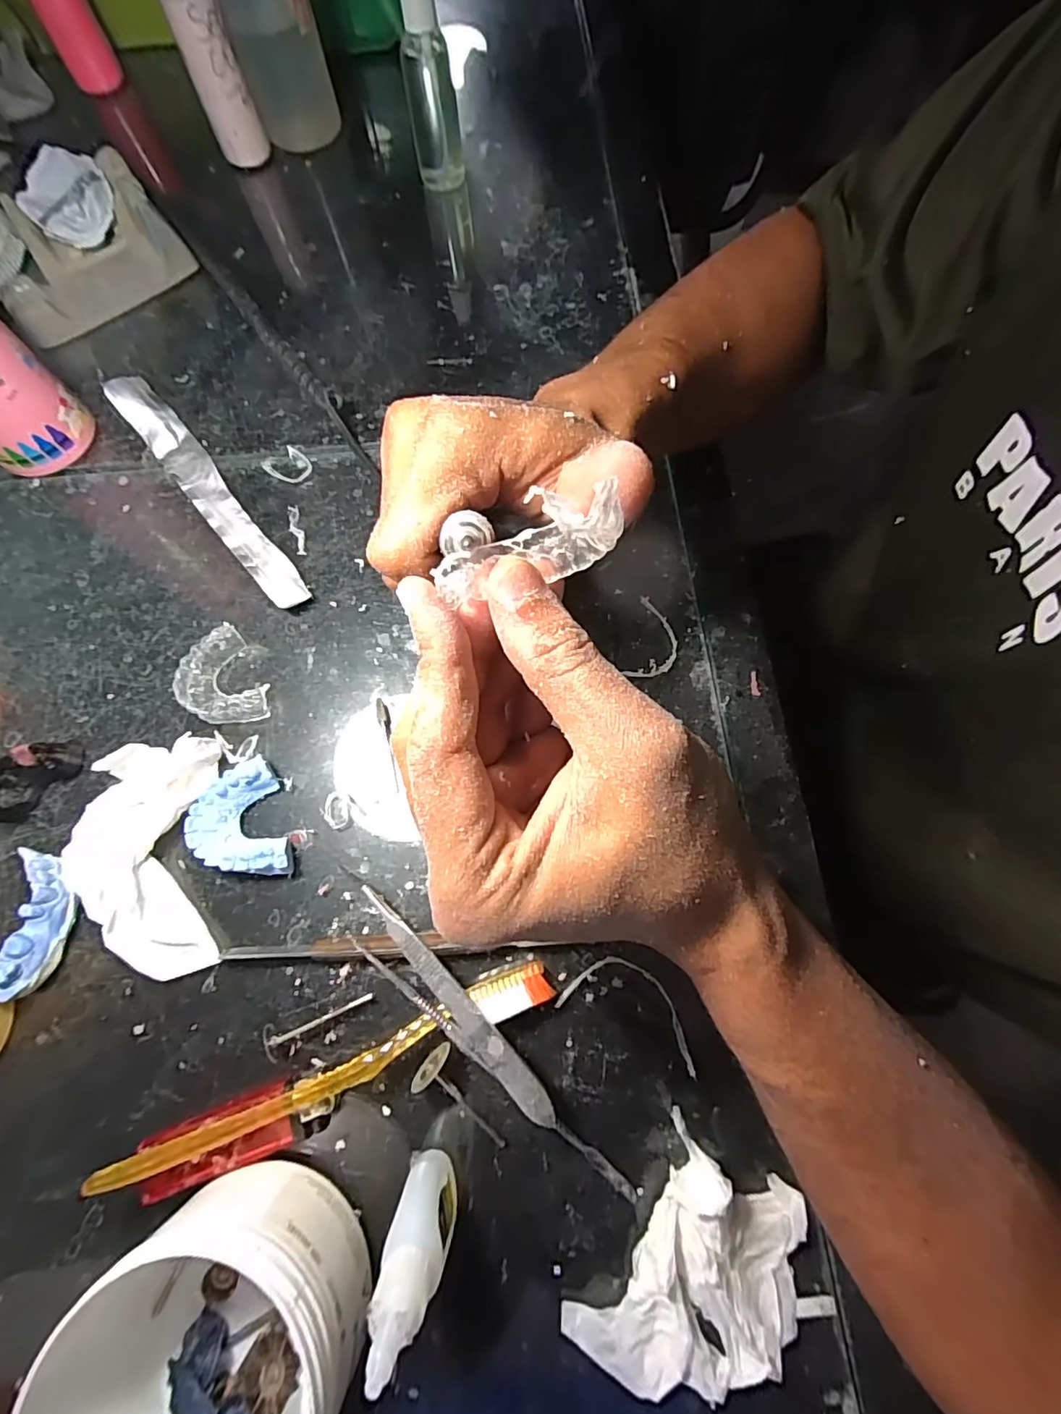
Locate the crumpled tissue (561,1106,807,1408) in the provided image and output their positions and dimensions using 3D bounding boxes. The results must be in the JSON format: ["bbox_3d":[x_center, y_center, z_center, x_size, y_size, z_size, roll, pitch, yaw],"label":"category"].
[{"bbox_3d":[0.065,0.221,0.202,0.066,0.024,0.088,33,76,10],"label":"crumpled tissue"}]

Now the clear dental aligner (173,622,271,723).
[{"bbox_3d":[-0.166,-0.012,0.285,0.040,0.013,0.055,-34,75,-9],"label":"clear dental aligner"}]

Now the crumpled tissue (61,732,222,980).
[{"bbox_3d":[-0.183,0.071,0.254,0.057,0.024,0.108,-7,73,-1],"label":"crumpled tissue"}]

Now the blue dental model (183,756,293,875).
[{"bbox_3d":[-0.144,0.060,0.262,0.043,0.014,0.058,-22,74,-6],"label":"blue dental model"}]

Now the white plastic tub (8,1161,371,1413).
[{"bbox_3d":[-0.109,0.225,0.184,0.092,0.061,0.090,17,74,6],"label":"white plastic tub"}]

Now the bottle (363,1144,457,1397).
[{"bbox_3d":[-0.039,0.184,0.182,0.022,0.088,0.019,13,73,5],"label":"bottle"}]

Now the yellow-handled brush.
[{"bbox_3d":[-0.079,0.151,0.223,0.182,0.029,0.016,-20,74,-5],"label":"yellow-handled brush"}]

